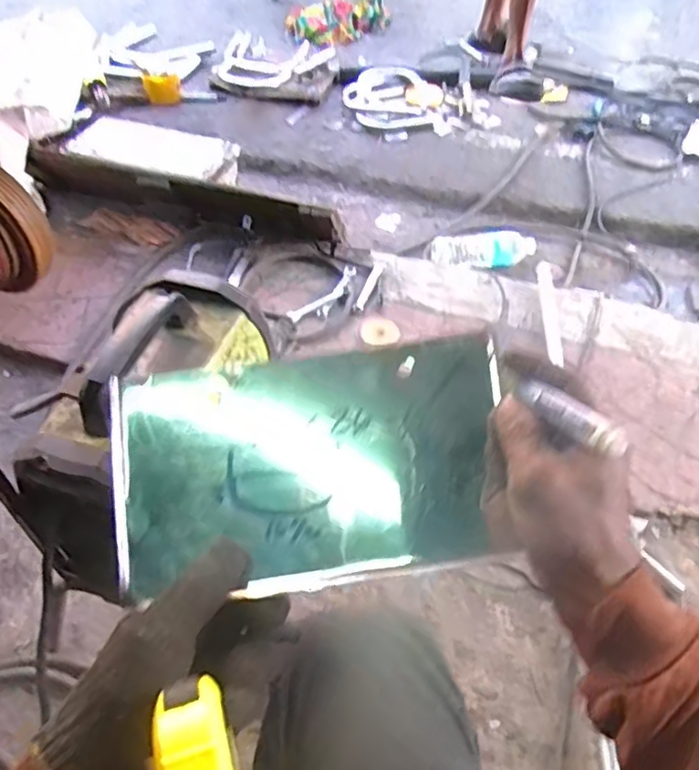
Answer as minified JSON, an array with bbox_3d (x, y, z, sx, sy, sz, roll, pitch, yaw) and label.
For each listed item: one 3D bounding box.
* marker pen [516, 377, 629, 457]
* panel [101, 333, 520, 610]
[{"bbox_3d":[0.119,0.015,0.349,0.017,0.012,0.083,-14,24,-13],"label":"marker pen"},{"bbox_3d":[-0.020,0.047,0.386,0.228,0.011,0.130,-6,77,-5],"label":"panel"}]

